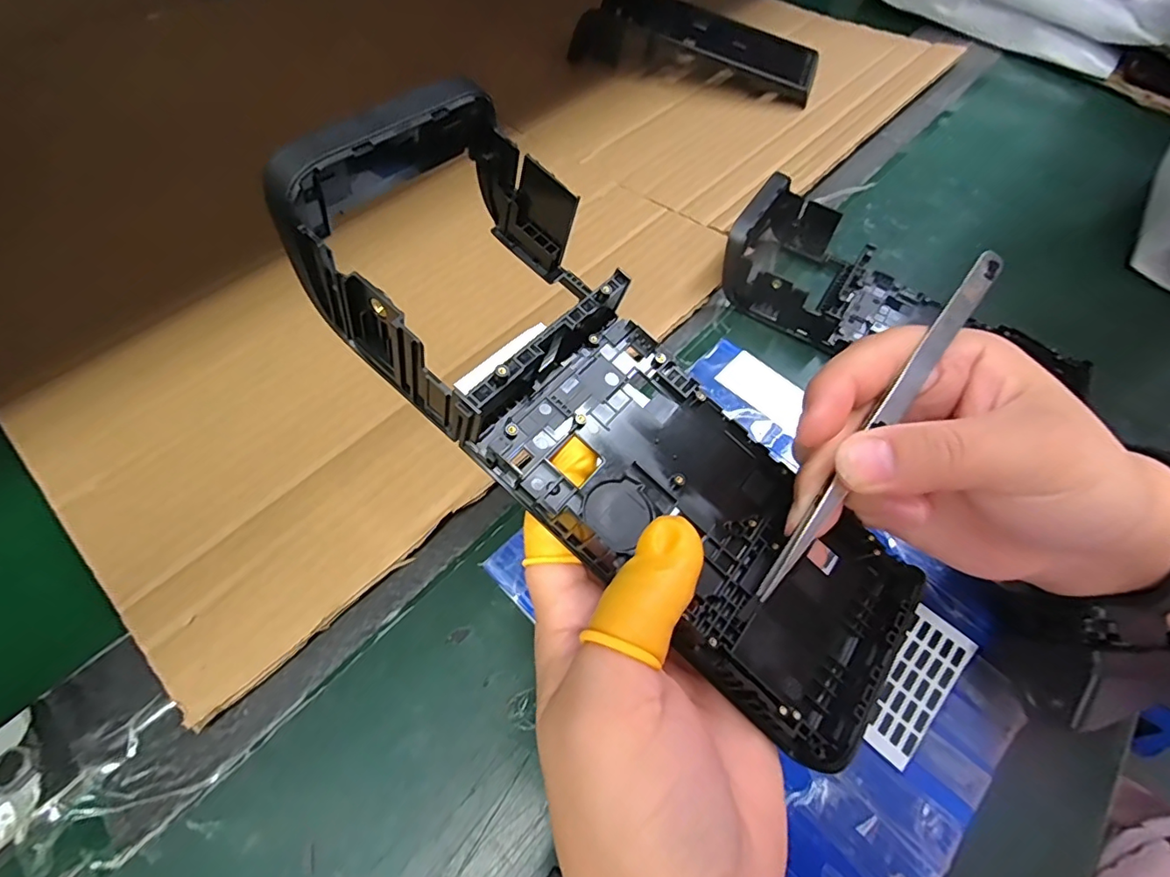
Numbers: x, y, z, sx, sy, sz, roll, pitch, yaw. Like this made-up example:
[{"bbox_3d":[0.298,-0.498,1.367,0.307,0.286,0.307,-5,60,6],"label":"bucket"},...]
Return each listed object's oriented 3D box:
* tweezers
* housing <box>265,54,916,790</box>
[{"bbox_3d":[0.092,-0.006,0.165,0.007,0.006,0.130,35,84,19],"label":"tweezers"},{"bbox_3d":[0.012,-0.008,0.168,0.215,0.039,0.089,46,65,-4],"label":"housing"}]

